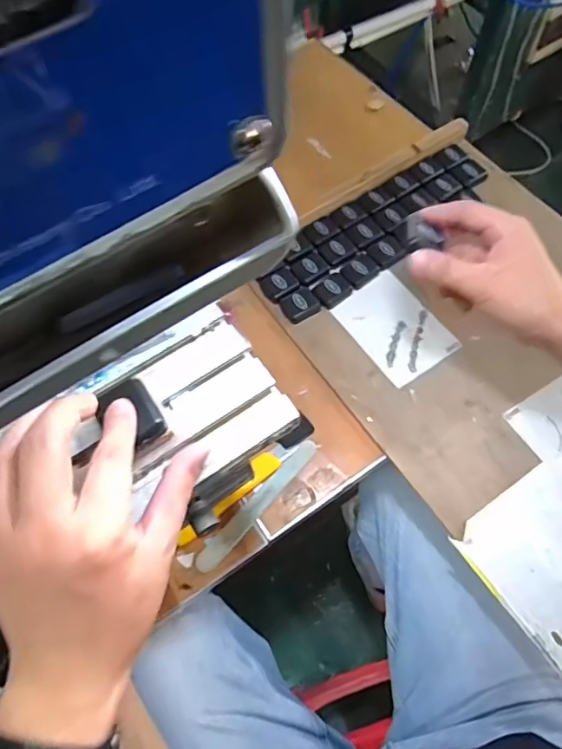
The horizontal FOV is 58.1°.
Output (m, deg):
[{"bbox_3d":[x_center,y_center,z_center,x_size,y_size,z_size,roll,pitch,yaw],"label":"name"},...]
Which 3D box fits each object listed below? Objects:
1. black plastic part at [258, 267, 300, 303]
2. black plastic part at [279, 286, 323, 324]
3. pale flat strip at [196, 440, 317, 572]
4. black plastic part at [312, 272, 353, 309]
[{"bbox_3d":[-0.001,-0.117,0.654,0.042,0.013,0.040,-28,67,-11],"label":"black plastic part"},{"bbox_3d":[0.025,-0.088,0.640,0.045,0.013,0.039,-26,66,-10],"label":"black plastic part"},{"bbox_3d":[-0.024,0.137,0.542,0.022,0.005,0.173,37,71,18],"label":"pale flat strip"},{"bbox_3d":[0.065,-0.107,0.645,0.043,0.013,0.038,-41,70,-16],"label":"black plastic part"}]

